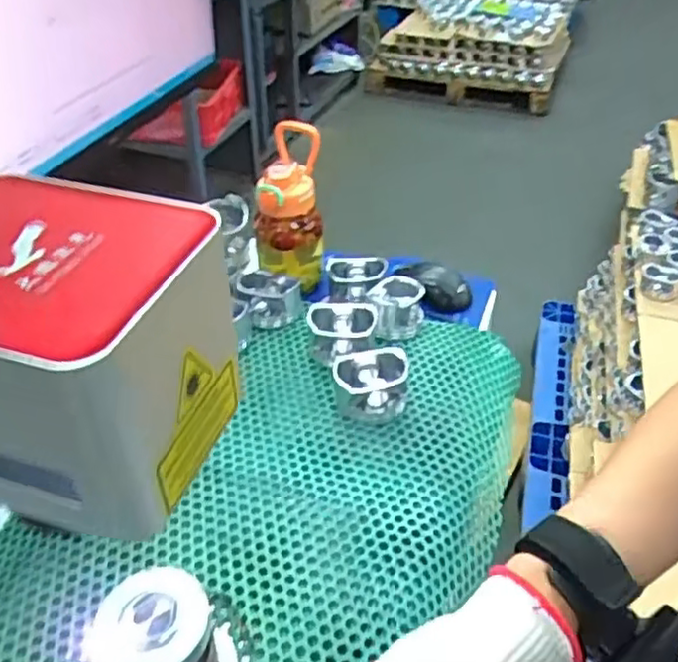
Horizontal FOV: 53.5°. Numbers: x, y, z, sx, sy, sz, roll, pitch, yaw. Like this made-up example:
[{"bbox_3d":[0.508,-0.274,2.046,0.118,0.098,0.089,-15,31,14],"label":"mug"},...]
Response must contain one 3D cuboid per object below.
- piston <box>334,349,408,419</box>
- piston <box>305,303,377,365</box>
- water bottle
[{"bbox_3d":[0.033,0.049,0.695,0.072,0.041,0.077,-6,40,-6],"label":"piston"},{"bbox_3d":[0.004,0.001,0.763,0.074,0.043,0.074,-2,39,-1],"label":"piston"},{"bbox_3d":[-0.064,-0.154,0.853,0.082,0.197,0.085,-2,39,-1],"label":"water bottle"}]

